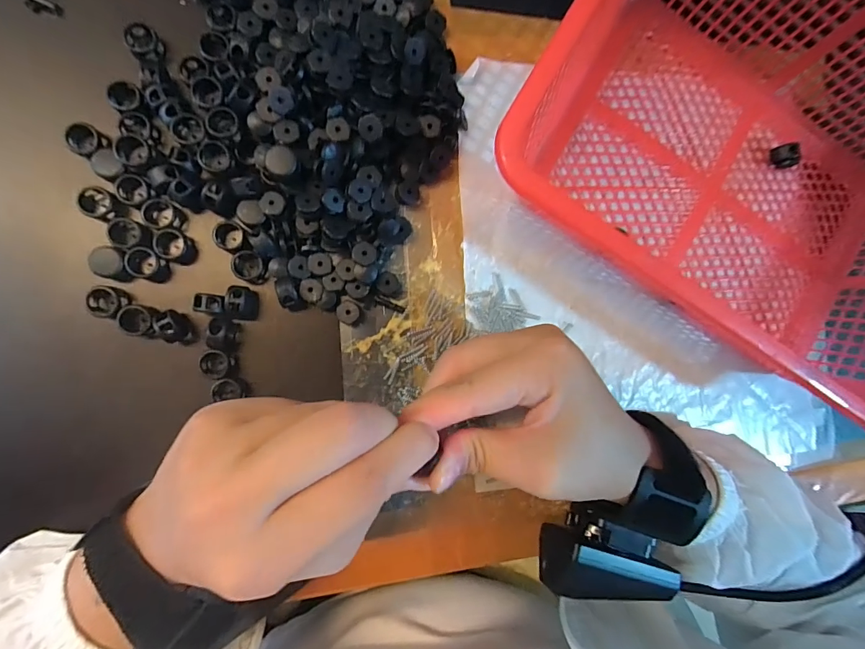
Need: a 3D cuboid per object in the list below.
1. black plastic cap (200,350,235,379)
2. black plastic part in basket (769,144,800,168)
[{"bbox_3d":[-0.121,0.022,0.230,0.016,0.012,0.016,0,90,-10],"label":"black plastic cap"},{"bbox_3d":[0.244,-0.117,0.283,0.007,0.018,0.015,-12,92,-9],"label":"black plastic part in basket"}]

